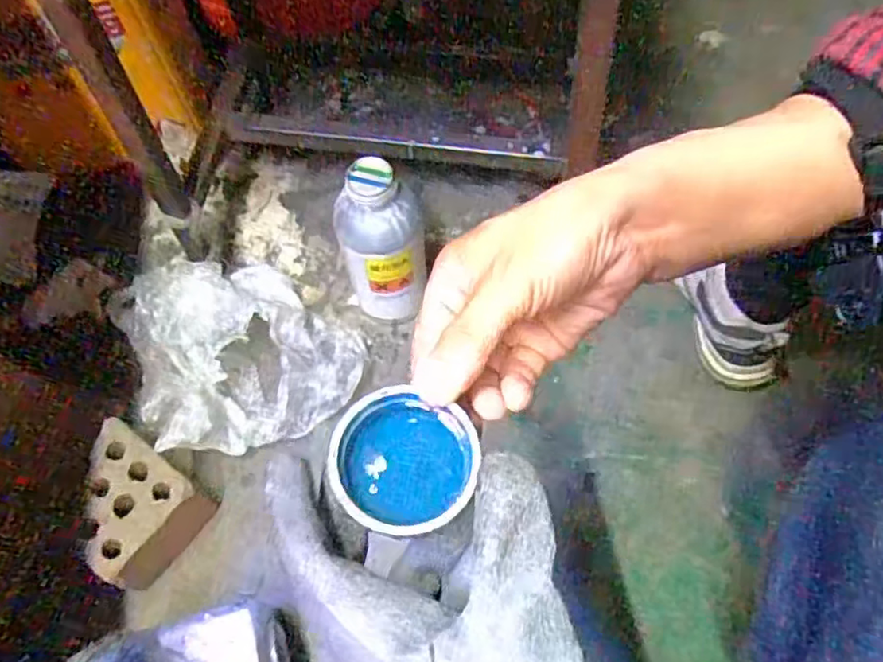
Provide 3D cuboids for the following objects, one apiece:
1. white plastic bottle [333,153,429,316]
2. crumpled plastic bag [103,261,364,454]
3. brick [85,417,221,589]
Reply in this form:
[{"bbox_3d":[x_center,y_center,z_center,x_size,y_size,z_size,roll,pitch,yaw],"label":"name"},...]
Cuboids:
[{"bbox_3d":[-0.060,-0.082,0.663,0.079,0.215,0.063,-11,65,-4],"label":"white plastic bottle"},{"bbox_3d":[-0.207,0.018,0.683,0.223,0.103,0.203,-21,66,-8],"label":"crumpled plastic bag"},{"bbox_3d":[-0.297,0.170,0.614,0.120,0.088,0.109,36,70,17],"label":"brick"}]

